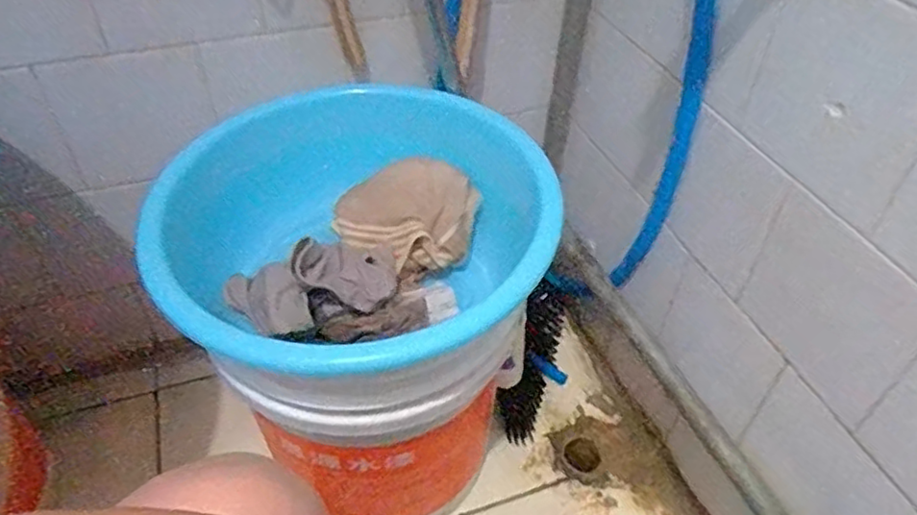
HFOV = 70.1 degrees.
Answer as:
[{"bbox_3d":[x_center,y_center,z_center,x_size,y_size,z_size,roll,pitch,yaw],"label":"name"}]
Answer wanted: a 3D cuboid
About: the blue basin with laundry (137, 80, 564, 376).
[{"bbox_3d":[-0.087,-0.010,0.571,0.296,0.114,0.308,1,44,-1],"label":"blue basin with laundry"}]

